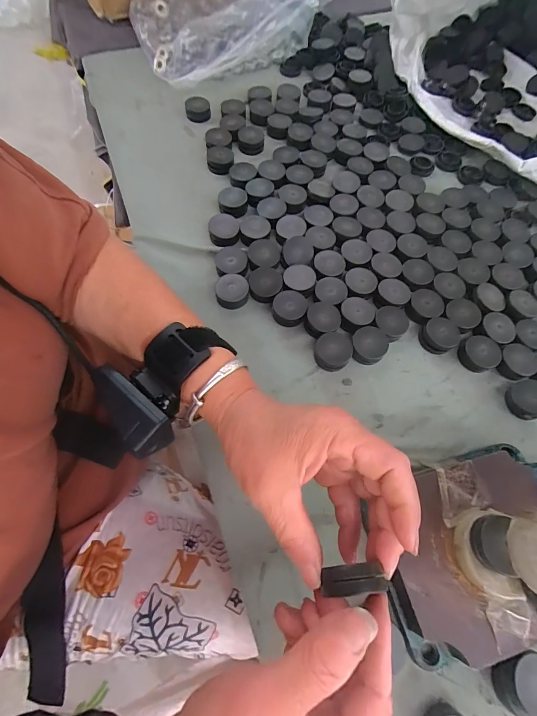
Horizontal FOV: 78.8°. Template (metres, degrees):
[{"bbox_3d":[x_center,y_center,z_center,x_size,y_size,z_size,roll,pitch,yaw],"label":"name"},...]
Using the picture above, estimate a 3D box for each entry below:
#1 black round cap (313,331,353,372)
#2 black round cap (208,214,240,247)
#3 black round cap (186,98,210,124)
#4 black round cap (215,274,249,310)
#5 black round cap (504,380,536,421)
[{"bbox_3d":[0.060,-0.005,0.305,0.032,0.017,0.035,1,66,-2],"label":"black round cap"},{"bbox_3d":[-0.047,-0.135,0.350,0.032,0.017,0.032,1,66,-2],"label":"black round cap"},{"bbox_3d":[-0.094,-0.335,0.439,0.029,0.014,0.030,1,66,-2],"label":"black round cap"},{"bbox_3d":[-0.036,-0.066,0.327,0.032,0.017,0.032,1,66,-2],"label":"black round cap"},{"bbox_3d":[0.232,0.037,0.297,0.040,0.012,0.037,-21,63,-4],"label":"black round cap"}]

